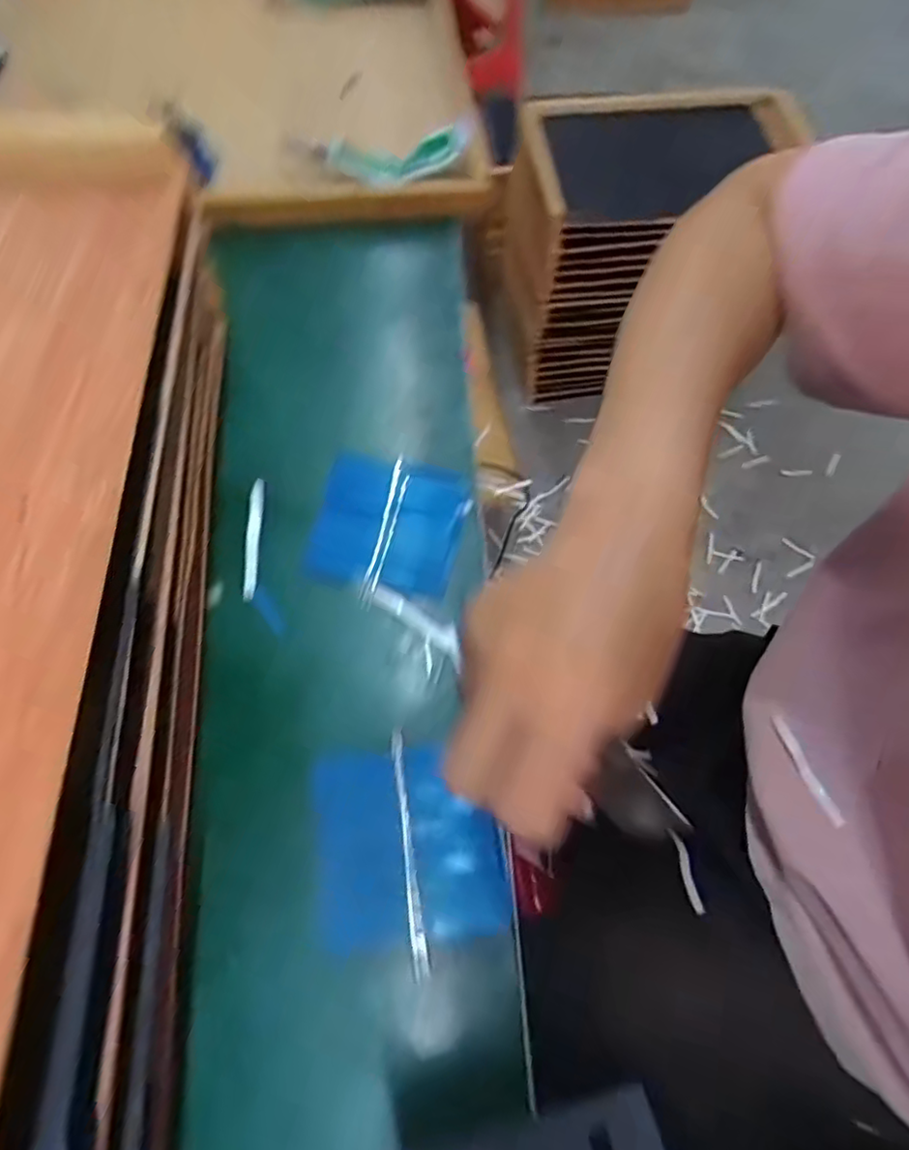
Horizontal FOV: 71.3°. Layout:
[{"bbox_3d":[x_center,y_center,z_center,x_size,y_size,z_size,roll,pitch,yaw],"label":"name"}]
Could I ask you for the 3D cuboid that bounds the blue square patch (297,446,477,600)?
[{"bbox_3d":[-0.035,-0.030,0.335,0.079,0.006,0.079,12,63,6],"label":"blue square patch"}]

